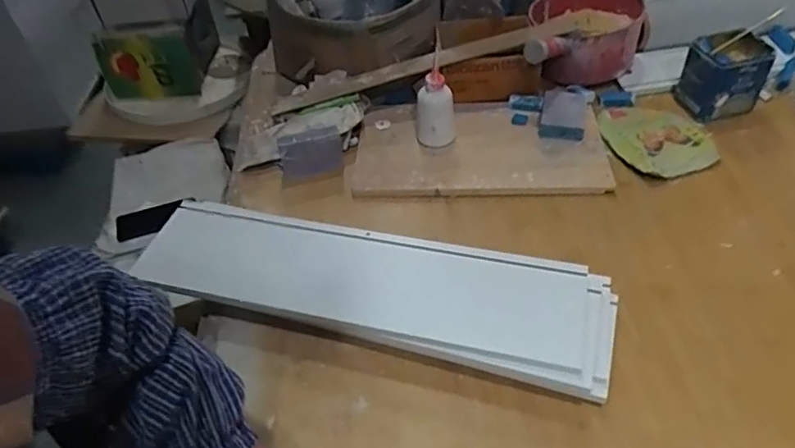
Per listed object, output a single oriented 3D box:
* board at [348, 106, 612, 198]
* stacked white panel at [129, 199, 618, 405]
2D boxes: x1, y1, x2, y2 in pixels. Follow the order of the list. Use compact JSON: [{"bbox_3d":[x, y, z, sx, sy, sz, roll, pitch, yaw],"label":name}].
[{"bbox_3d":[0.131,-0.130,0.939,0.401,0.029,0.214,1,46,5],"label":"board"},{"bbox_3d":[-0.050,0.081,0.724,0.606,0.062,0.149,10,47,14],"label":"stacked white panel"}]

